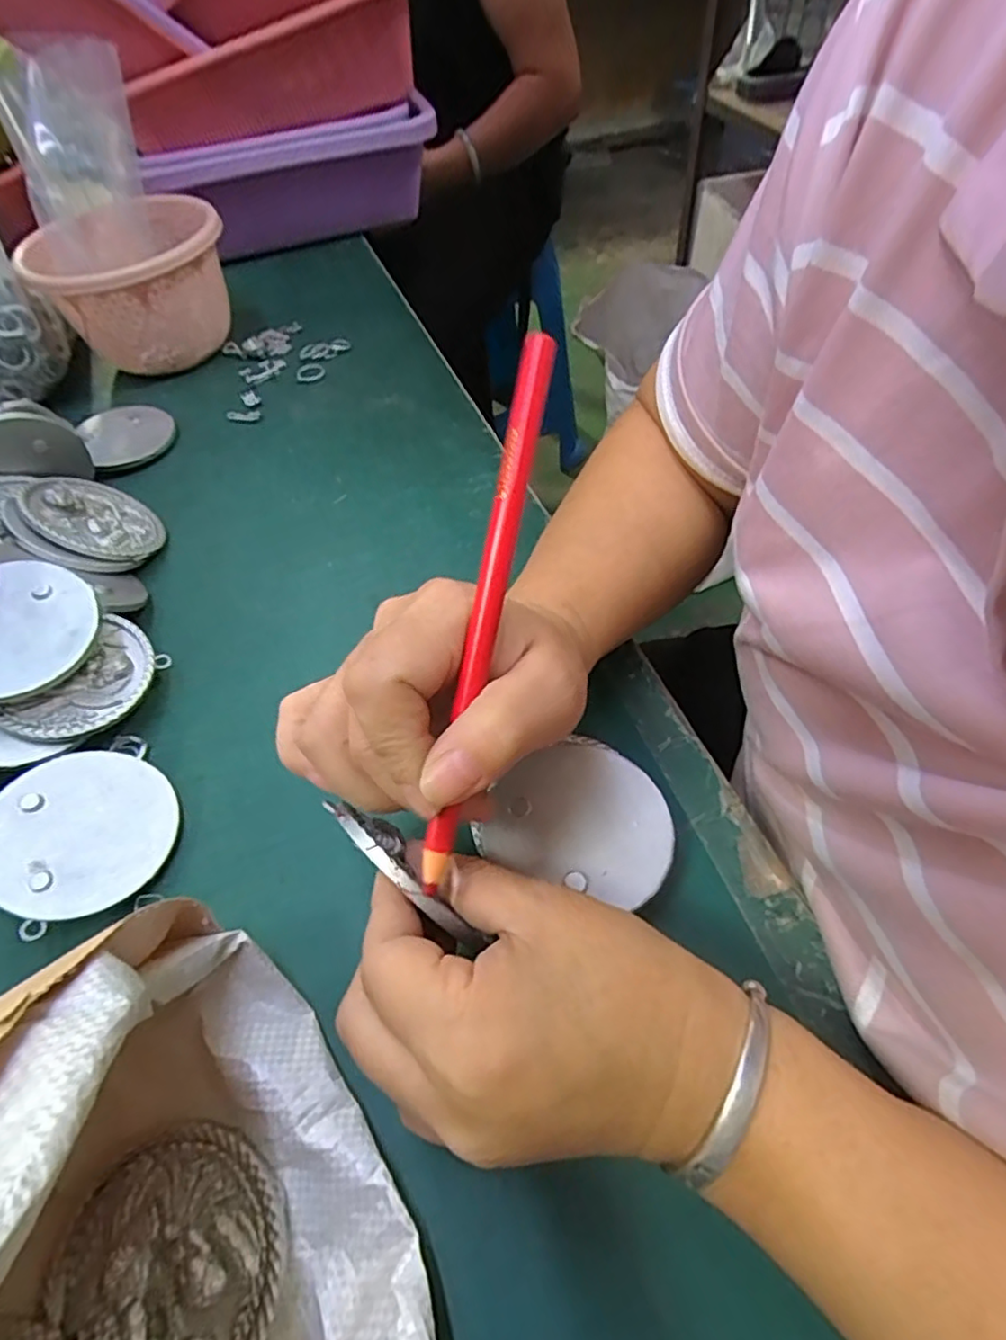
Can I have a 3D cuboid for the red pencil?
[{"bbox_3d":[-0.005,-0.016,0.186,0.008,0.007,0.164,12,91,13],"label":"red pencil"}]

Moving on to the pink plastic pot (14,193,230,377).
[{"bbox_3d":[-0.278,-0.290,0.493,0.132,0.096,0.127,-2,54,3],"label":"pink plastic pot"}]

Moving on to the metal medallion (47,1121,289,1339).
[{"bbox_3d":[-0.099,0.180,0.191,0.064,0.004,0.069,-38,60,-21],"label":"metal medallion"}]

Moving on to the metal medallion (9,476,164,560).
[{"bbox_3d":[-0.246,-0.093,0.376,0.076,0.006,0.069,23,36,-24],"label":"metal medallion"}]

